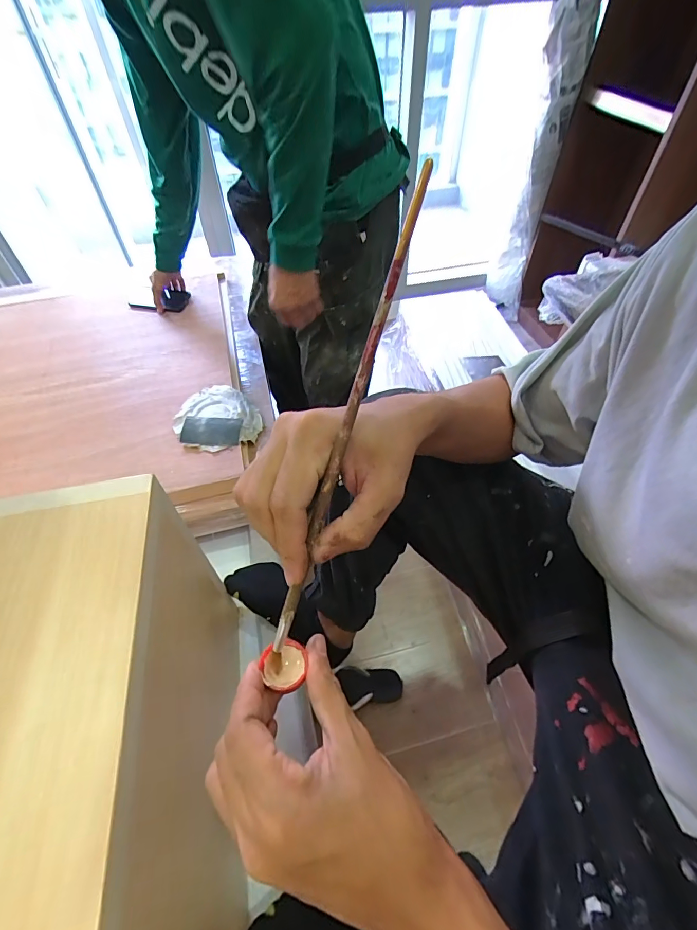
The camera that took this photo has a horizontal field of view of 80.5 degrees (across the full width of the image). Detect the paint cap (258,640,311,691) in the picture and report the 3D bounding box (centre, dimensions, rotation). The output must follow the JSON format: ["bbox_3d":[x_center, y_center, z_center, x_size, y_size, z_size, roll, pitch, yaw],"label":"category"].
[{"bbox_3d":[-0.041,0.127,0.259,0.026,0.007,0.029,-17,53,-12],"label":"paint cap"}]

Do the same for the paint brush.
[{"bbox_3d":[-0.002,-0.017,0.228,0.008,0.274,0.009,21,11,17],"label":"paint brush"}]

